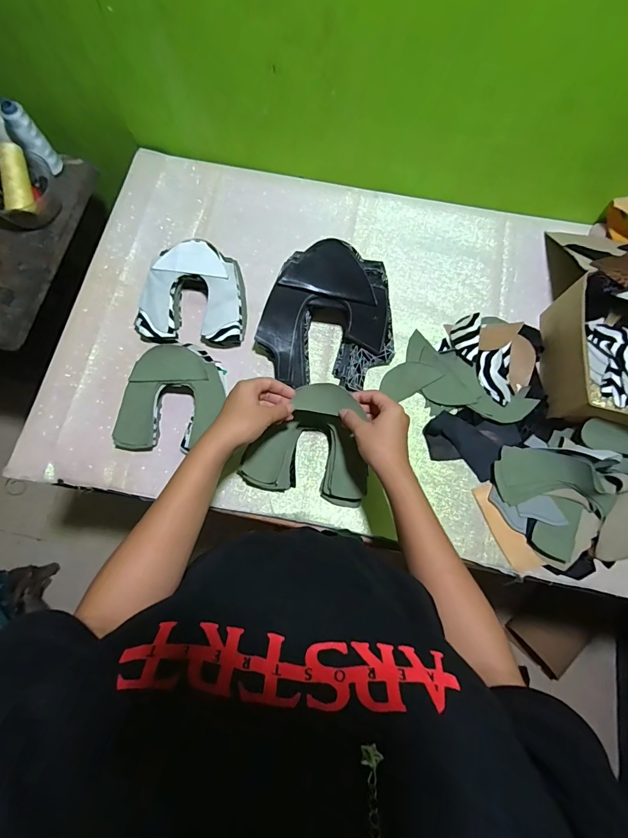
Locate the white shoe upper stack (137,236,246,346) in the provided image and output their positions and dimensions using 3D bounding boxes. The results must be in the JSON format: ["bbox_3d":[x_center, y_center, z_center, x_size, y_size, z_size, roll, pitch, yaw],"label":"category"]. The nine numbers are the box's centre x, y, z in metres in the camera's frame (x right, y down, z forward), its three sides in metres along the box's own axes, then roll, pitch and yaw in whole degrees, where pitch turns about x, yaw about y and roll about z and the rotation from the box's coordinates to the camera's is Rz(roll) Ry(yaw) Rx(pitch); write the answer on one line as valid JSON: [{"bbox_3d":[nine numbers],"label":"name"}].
[{"bbox_3d":[-0.192,-0.198,0.620,0.164,0.056,0.145,4,74,0],"label":"white shoe upper stack"}]

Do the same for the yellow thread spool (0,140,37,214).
[{"bbox_3d":[-0.494,-0.400,0.655,0.034,0.036,0.112,-7,93,-3],"label":"yellow thread spool"}]

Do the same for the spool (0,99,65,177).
[{"bbox_3d":[-0.478,-0.475,0.668,0.041,0.111,0.041,-2,69,5],"label":"spool"}]

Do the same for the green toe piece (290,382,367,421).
[{"bbox_3d":[0.019,-0.026,0.506,0.082,0.009,0.038,5,96,-1],"label":"green toe piece"}]

